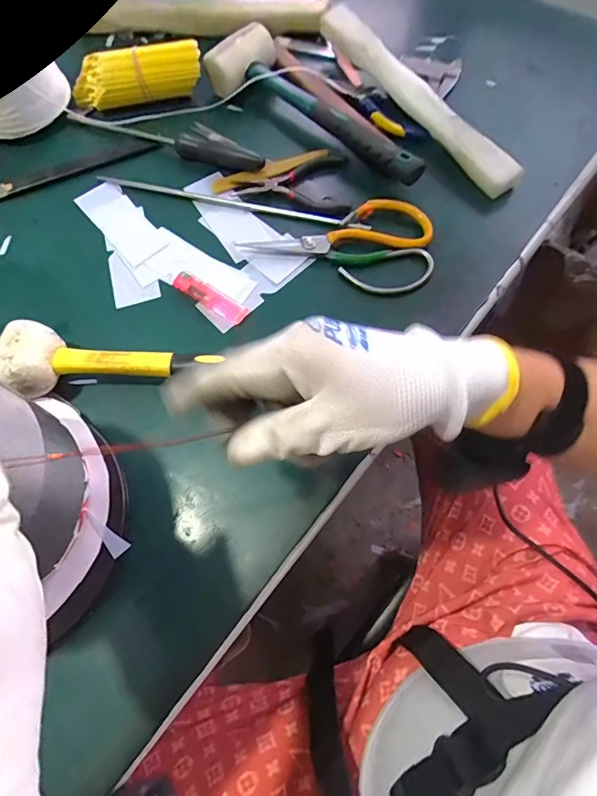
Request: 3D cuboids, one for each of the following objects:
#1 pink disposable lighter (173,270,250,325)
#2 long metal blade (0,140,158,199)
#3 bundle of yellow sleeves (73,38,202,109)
[{"bbox_3d":[-0.083,-0.096,0.412,0.079,0.011,0.022,33,74,14],"label":"pink disposable lighter"},{"bbox_3d":[-0.281,-0.242,0.481,0.255,0.006,0.022,-20,69,-5],"label":"long metal blade"},{"bbox_3d":[-0.188,-0.370,0.501,0.157,0.048,0.038,-4,68,1],"label":"bundle of yellow sleeves"}]

